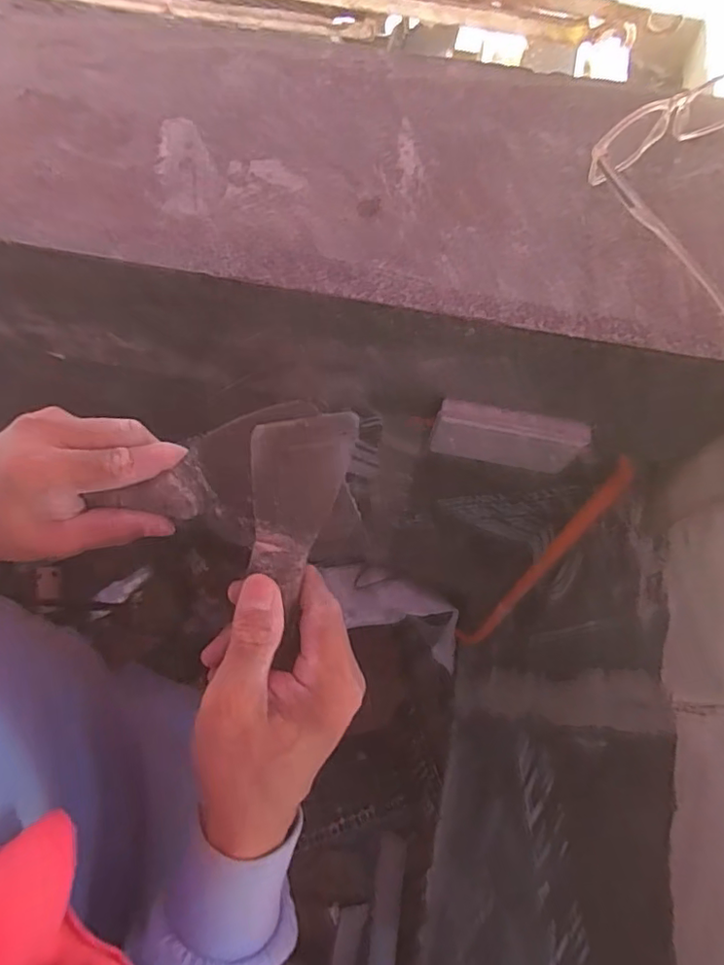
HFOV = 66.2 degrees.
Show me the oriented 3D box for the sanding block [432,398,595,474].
[{"bbox_3d":[0.116,-0.036,0.456,0.113,0.068,0.016,12,69,3],"label":"sanding block"}]

